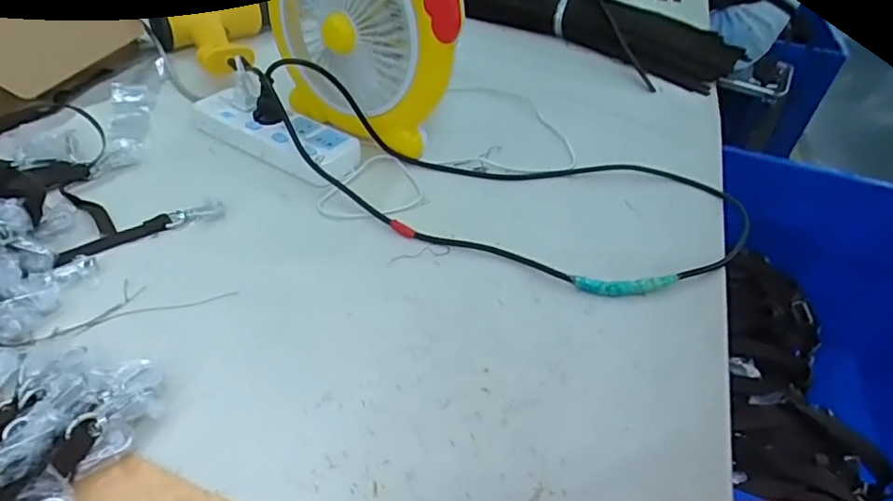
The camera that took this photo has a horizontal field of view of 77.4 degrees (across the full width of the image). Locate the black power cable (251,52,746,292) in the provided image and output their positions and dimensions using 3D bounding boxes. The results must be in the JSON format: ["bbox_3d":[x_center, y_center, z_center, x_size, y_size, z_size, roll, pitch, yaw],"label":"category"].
[{"bbox_3d":[0.044,-0.119,0.625,0.560,0.079,0.302,29,45,23],"label":"black power cable"}]

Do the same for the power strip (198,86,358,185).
[{"bbox_3d":[-0.198,-0.140,0.645,0.215,0.034,0.075,26,44,20],"label":"power strip"}]

